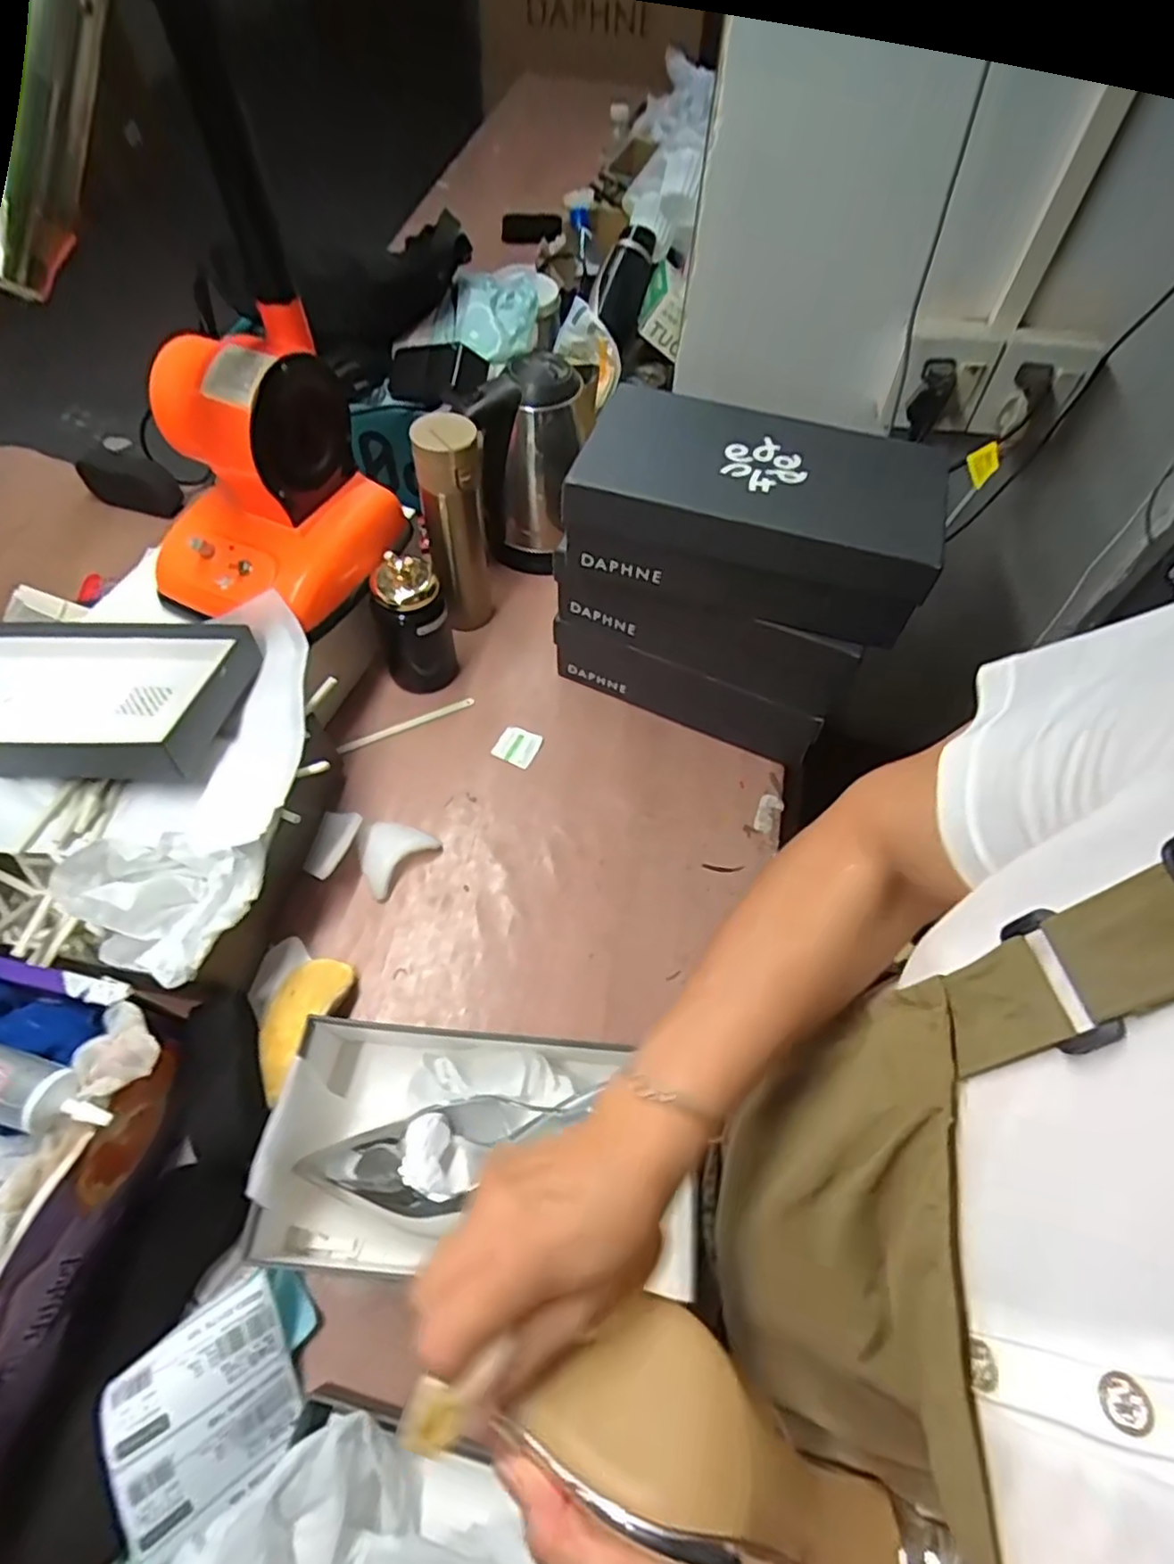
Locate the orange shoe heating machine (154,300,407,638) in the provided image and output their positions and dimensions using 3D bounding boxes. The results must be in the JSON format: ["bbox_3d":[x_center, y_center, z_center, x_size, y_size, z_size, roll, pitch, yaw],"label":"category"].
[{"bbox_3d":[-0.298,-0.277,0.627,0.168,0.189,0.189,19,59,9],"label":"orange shoe heating machine"}]

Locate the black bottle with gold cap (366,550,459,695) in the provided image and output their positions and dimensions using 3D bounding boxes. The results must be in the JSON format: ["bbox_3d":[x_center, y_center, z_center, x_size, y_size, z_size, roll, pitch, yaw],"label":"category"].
[{"bbox_3d":[-0.186,-0.173,0.738,0.078,0.158,0.077,-14,60,-11],"label":"black bottle with gold cap"}]

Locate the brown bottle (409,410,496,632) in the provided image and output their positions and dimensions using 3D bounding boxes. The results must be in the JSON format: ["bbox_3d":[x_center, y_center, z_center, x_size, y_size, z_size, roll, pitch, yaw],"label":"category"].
[{"bbox_3d":[-0.141,-0.271,0.753,0.063,0.243,0.053,-9,59,-9],"label":"brown bottle"}]

